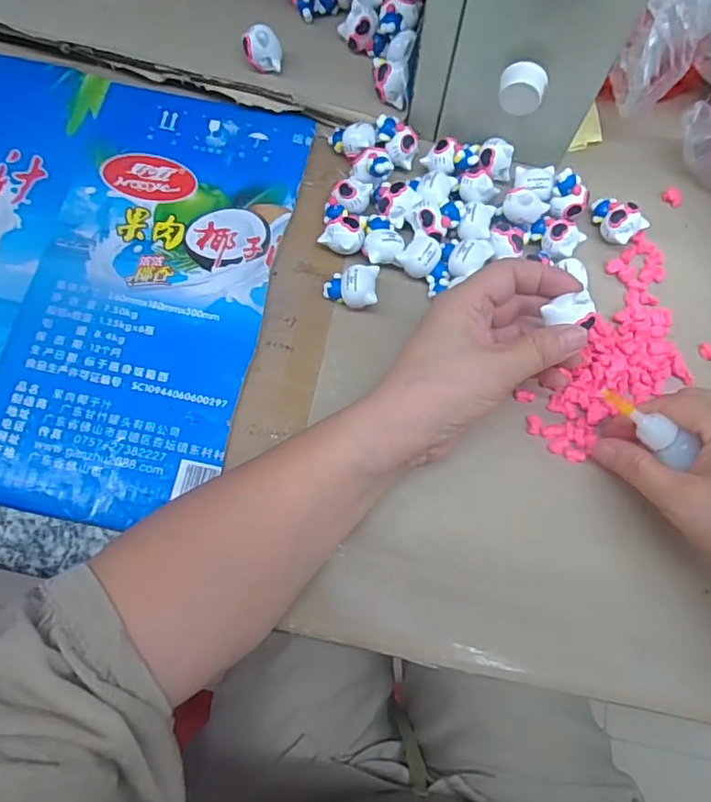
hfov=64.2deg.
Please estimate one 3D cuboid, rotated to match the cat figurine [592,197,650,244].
[{"bbox_3d":[0.169,-0.118,0.367,0.026,0.017,0.033,-35,77,-11],"label":"cat figurine"}]

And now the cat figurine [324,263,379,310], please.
[{"bbox_3d":[-0.003,-0.069,0.346,0.032,0.022,0.024,4,73,0],"label":"cat figurine"}]

